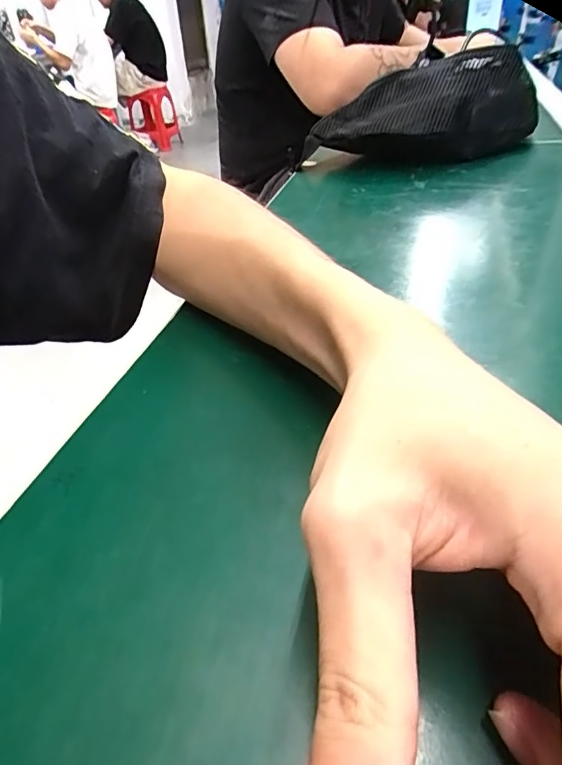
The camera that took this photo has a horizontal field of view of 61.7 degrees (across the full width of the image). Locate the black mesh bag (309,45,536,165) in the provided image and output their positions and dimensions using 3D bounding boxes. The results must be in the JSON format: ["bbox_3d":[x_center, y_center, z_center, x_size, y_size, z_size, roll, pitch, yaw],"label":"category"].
[{"bbox_3d":[0.161,-0.294,0.512,0.217,0.092,0.118,-19,41,-17],"label":"black mesh bag"}]

